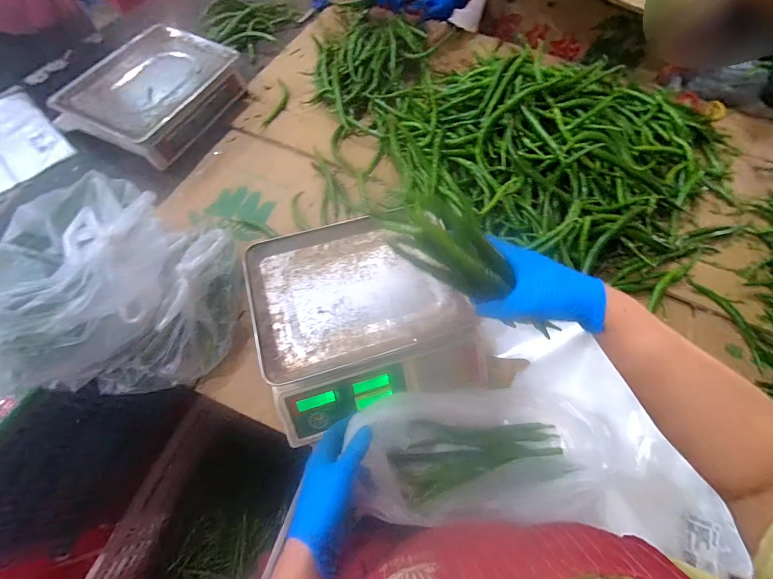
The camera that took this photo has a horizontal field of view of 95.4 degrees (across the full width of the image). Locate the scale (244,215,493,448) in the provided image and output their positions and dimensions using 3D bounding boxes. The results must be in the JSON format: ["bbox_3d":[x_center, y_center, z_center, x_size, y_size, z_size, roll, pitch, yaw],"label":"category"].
[{"bbox_3d":[-0.032,0.036,0.581,0.331,0.106,0.323,-17,66,-8],"label":"scale"}]

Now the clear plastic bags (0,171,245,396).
[{"bbox_3d":[-0.406,-0.004,0.524,0.295,0.231,0.278,1,65,0],"label":"clear plastic bags"}]

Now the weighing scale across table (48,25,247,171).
[{"bbox_3d":[-0.531,-0.456,0.811,0.265,0.106,0.345,26,67,11],"label":"weighing scale across table"}]

